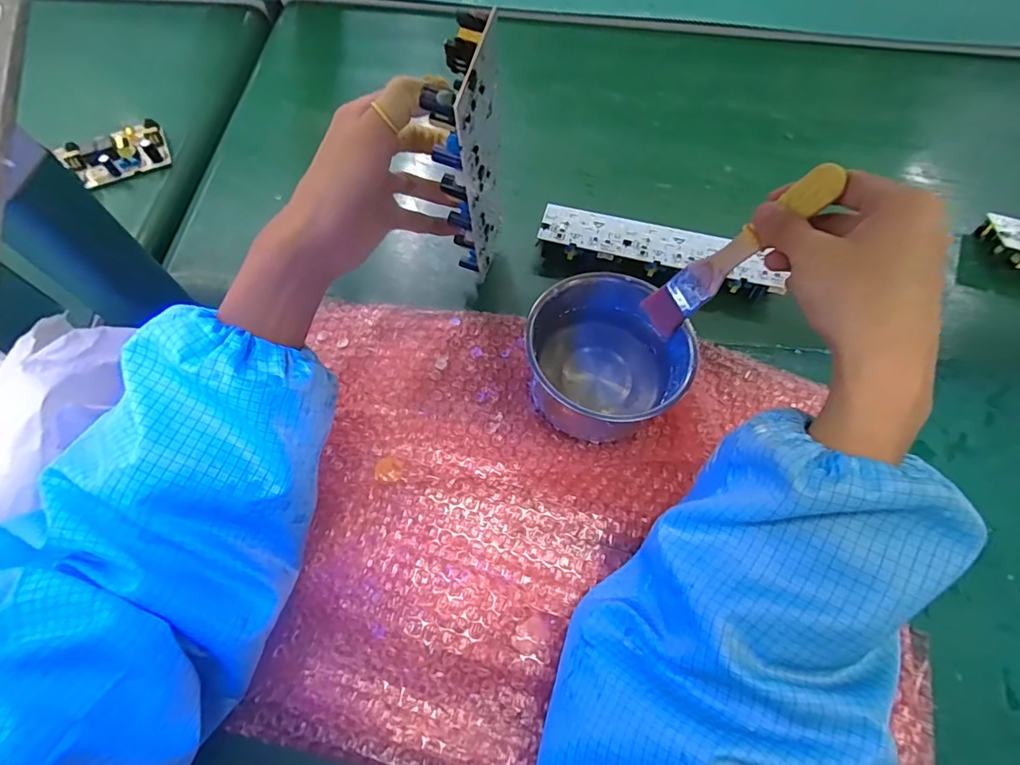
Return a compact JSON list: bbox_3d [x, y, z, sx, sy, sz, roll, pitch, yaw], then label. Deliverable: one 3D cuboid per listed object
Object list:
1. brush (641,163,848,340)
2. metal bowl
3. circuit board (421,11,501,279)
[{"bbox_3d":[0.148,-0.084,0.333,0.011,0.147,0.030,5,57,-33],"label":"brush"},{"bbox_3d":[0.072,-0.019,0.388,0.117,0.065,0.113,1,64,-2],"label":"metal bowl"},{"bbox_3d":[-0.026,-0.140,0.365,0.028,0.240,0.062,10,78,1],"label":"circuit board"}]

